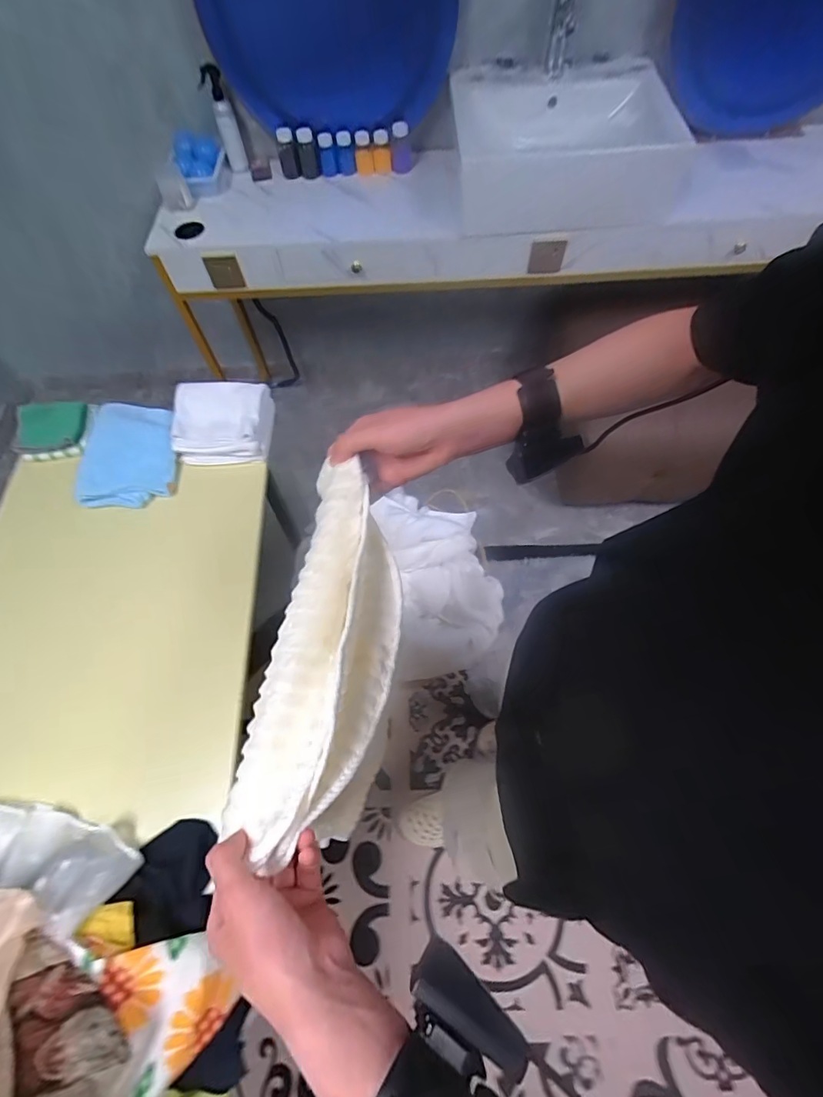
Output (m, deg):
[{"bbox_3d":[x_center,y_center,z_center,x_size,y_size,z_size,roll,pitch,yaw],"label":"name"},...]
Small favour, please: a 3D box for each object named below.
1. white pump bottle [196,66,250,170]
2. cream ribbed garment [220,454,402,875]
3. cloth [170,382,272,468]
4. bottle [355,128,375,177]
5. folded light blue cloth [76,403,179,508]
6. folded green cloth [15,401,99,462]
[{"bbox_3d":[-0.492,-1.124,1.246,0.060,0.213,0.040,-15,50,-4],"label":"white pump bottle"},{"bbox_3d":[-0.070,0.079,0.417,0.108,0.077,0.312,5,65,6],"label":"cream ribbed garment"},{"bbox_3d":[-0.376,-0.254,0.950,0.203,0.066,0.157,-6,62,0],"label":"cloth"},{"bbox_3d":[-0.129,-1.059,1.274,0.049,0.085,0.049,-8,62,-1],"label":"bottle"},{"bbox_3d":[-0.551,-0.192,0.929,0.173,0.045,0.232,-8,62,-1],"label":"folded light blue cloth"},{"bbox_3d":[-0.716,-0.235,0.944,0.145,0.065,0.091,-13,62,-4],"label":"folded green cloth"}]

